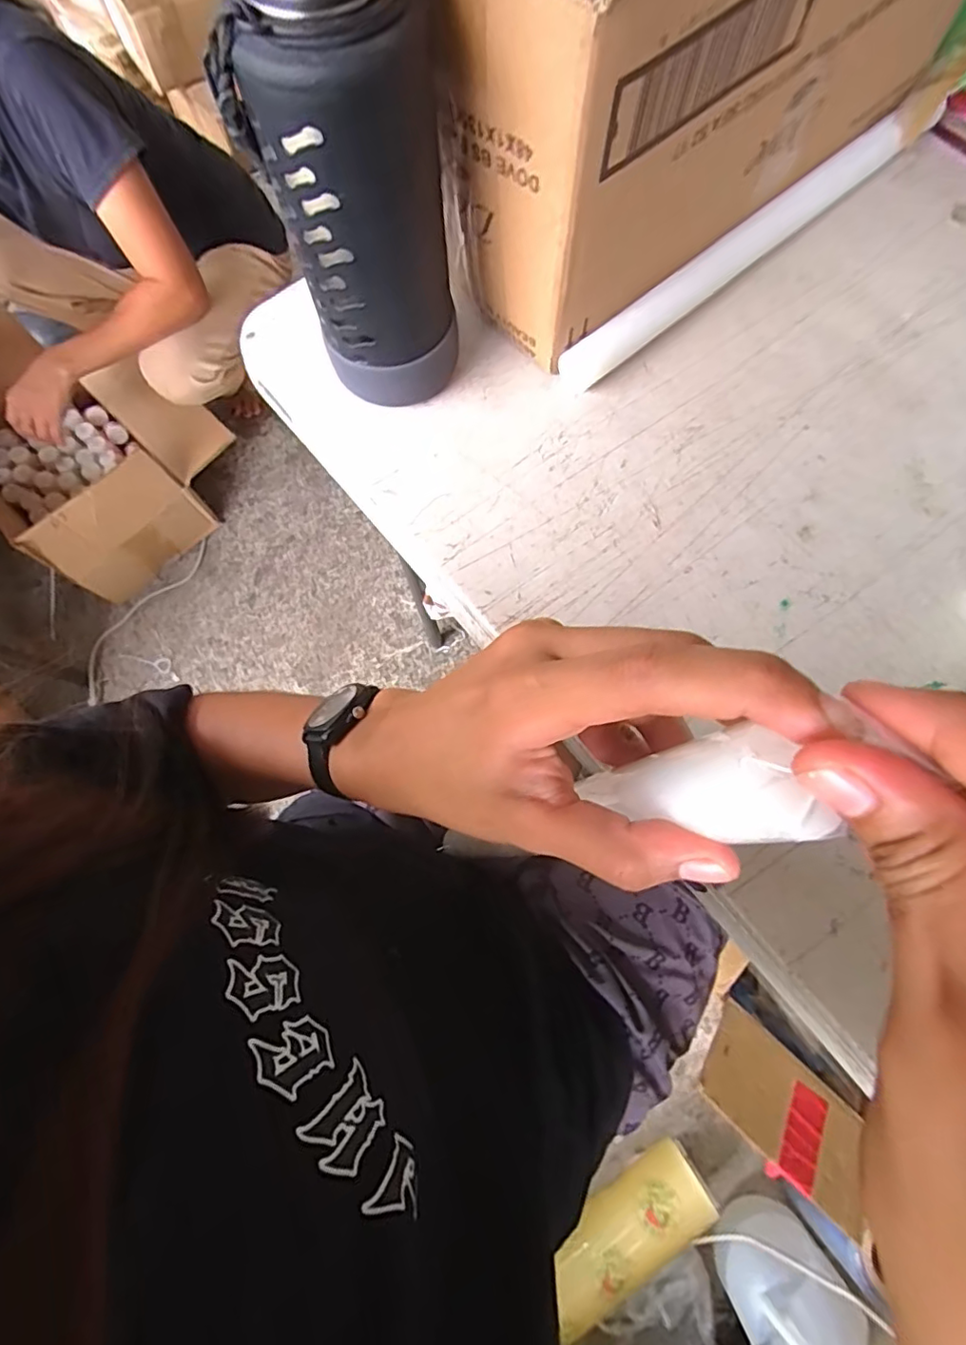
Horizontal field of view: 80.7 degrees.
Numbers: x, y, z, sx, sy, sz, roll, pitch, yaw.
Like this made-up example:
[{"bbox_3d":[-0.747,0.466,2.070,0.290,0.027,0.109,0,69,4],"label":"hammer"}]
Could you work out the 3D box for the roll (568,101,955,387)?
[{"bbox_3d":[0.224,-0.352,0.460,0.409,0.025,0.027,-39,78,-10],"label":"roll"}]

